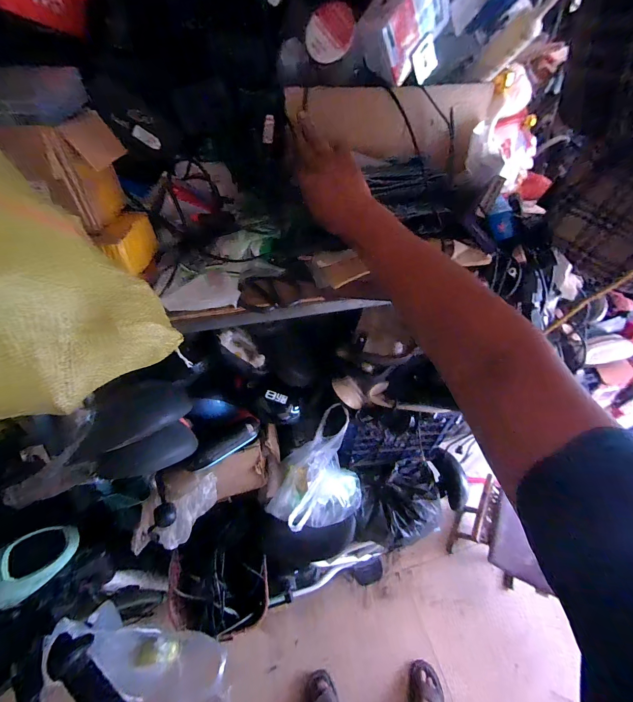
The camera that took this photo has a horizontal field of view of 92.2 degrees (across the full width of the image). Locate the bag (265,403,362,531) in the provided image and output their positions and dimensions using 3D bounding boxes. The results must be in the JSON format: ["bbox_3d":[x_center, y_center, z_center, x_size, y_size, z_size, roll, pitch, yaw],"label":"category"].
[{"bbox_3d":[-0.004,0.299,0.726,0.230,0.247,0.177,-21,50,-22],"label":"bag"}]

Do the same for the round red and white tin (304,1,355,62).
[{"bbox_3d":[0.017,-0.421,0.406,0.063,0.066,0.019,4,8,9],"label":"round red and white tin"}]

